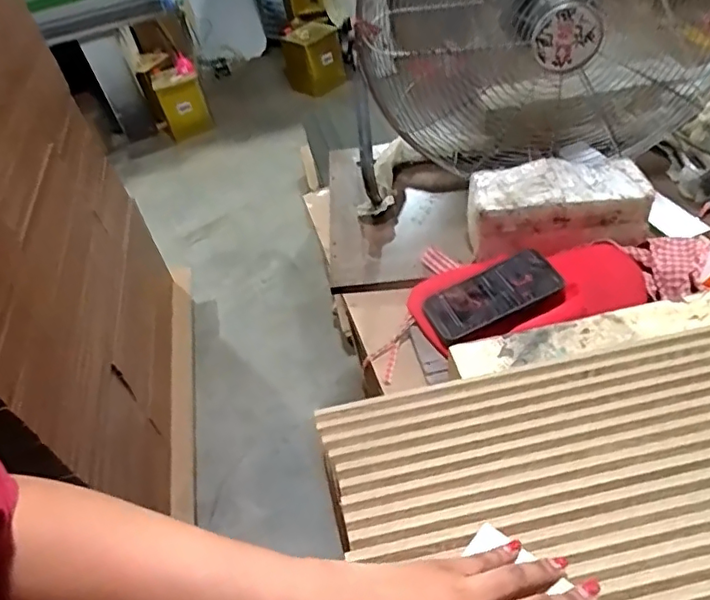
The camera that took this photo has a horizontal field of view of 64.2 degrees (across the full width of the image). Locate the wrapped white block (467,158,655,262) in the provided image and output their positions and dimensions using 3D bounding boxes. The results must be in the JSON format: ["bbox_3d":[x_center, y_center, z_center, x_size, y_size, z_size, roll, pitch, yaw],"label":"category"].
[{"bbox_3d":[0.274,-0.128,0.778,0.233,0.082,0.109,-8,45,10],"label":"wrapped white block"}]

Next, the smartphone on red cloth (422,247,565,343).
[{"bbox_3d":[0.170,-0.007,0.704,0.164,0.010,0.093,-28,41,-3],"label":"smartphone on red cloth"}]

